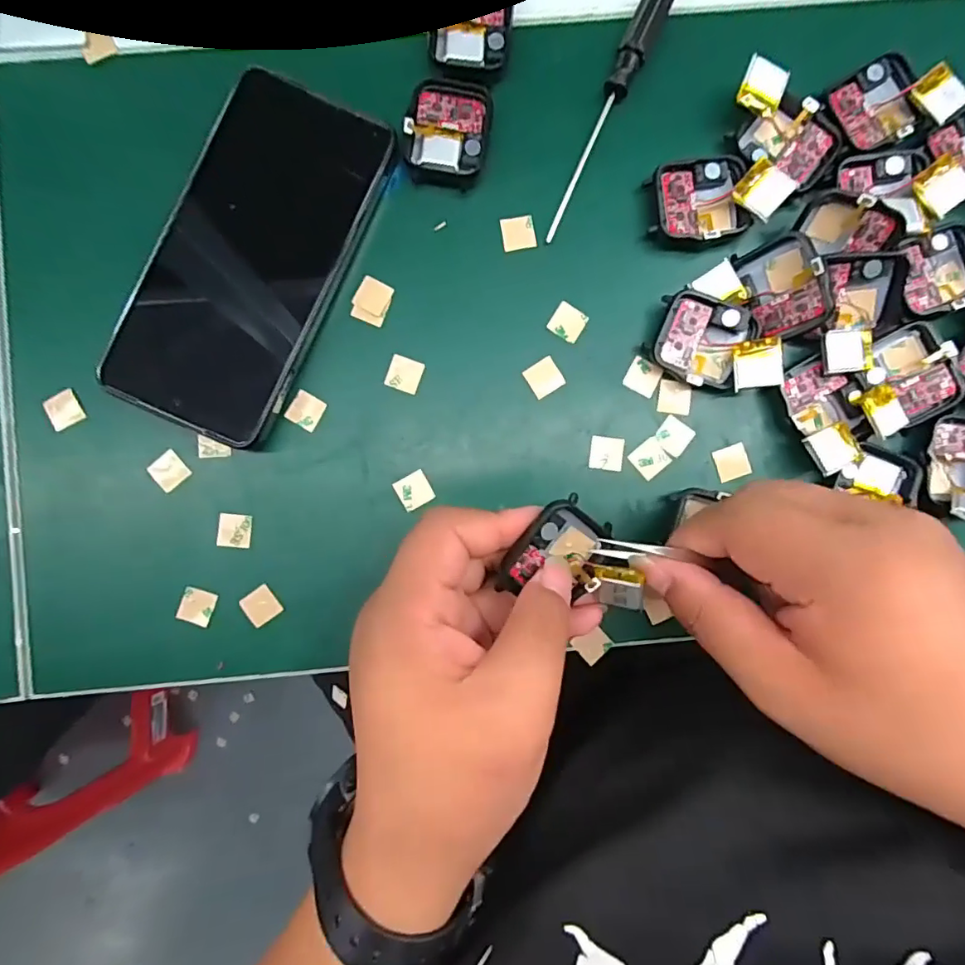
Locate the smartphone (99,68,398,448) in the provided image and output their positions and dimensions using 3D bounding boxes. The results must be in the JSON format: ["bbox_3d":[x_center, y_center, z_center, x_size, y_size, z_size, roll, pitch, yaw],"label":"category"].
[{"bbox_3d":[-0.105,-0.101,0.245,0.078,0.017,0.159,25,90,-1],"label":"smartphone"}]

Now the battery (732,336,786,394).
[{"bbox_3d":[0.123,-0.053,0.241,0.020,0.004,0.021,-6,94,21],"label":"battery"}]

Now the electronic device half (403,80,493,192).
[{"bbox_3d":[-0.016,-0.162,0.250,0.036,0.008,0.046,7,90,-1],"label":"electronic device half"}]

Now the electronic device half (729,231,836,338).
[{"bbox_3d":[0.135,-0.088,0.241,0.009,0.032,0.044,-11,80,-38],"label":"electronic device half"}]

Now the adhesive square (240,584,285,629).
[{"bbox_3d":[-0.103,0.058,0.251,0.015,0.004,0.015,-36,91,0],"label":"adhesive square"}]

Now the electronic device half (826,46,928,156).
[{"bbox_3d":[0.184,-0.175,0.251,0.040,0.010,0.038,-28,90,0],"label":"electronic device half"}]

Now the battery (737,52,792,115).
[{"bbox_3d":[0.127,-0.178,0.242,0.020,0.004,0.021,14,101,-9],"label":"battery"}]

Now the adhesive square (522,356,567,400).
[{"bbox_3d":[0.029,-0.050,0.254,0.016,0.004,0.016,-31,91,0],"label":"adhesive square"}]

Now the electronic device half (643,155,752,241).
[{"bbox_3d":[0.100,-0.130,0.250,0.044,0.010,0.037,-7,90,0],"label":"electronic device half"}]

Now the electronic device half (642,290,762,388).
[{"bbox_3d":[0.101,-0.065,0.249,0.044,0.014,0.038,21,90,-1],"label":"electronic device half"}]

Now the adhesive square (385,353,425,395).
[{"bbox_3d":[-0.037,-0.051,0.254,0.016,0.004,0.016,18,90,-1],"label":"adhesive square"}]

